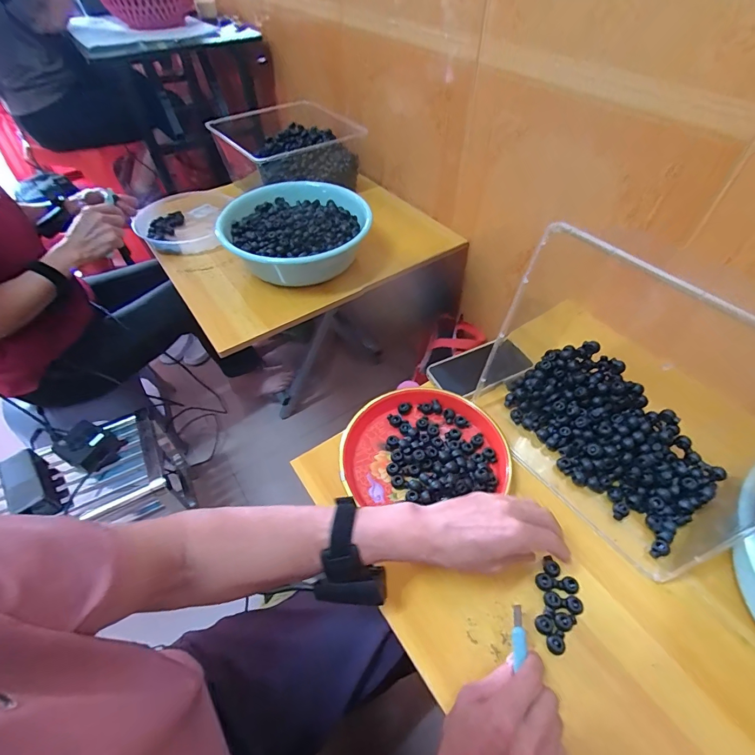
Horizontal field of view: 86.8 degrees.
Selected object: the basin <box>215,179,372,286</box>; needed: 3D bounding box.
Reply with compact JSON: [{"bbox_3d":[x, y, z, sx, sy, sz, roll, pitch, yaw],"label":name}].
[{"bbox_3d":[-0.161,-0.286,0.834,0.286,0.116,0.282,-1,50,1],"label":"basin"}]

